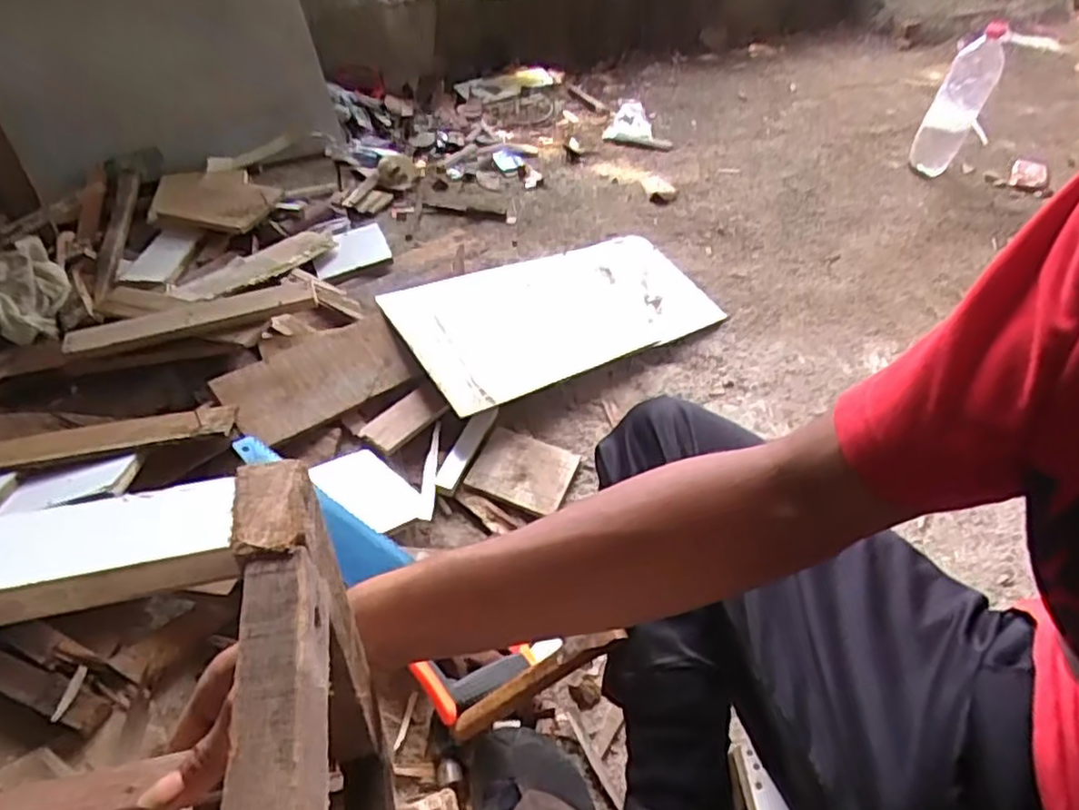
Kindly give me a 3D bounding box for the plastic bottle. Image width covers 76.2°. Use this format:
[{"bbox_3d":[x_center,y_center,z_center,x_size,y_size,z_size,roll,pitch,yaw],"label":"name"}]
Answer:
[{"bbox_3d":[0.921,-0.664,1.512,0.103,0.273,0.096,22,50,18],"label":"plastic bottle"}]

